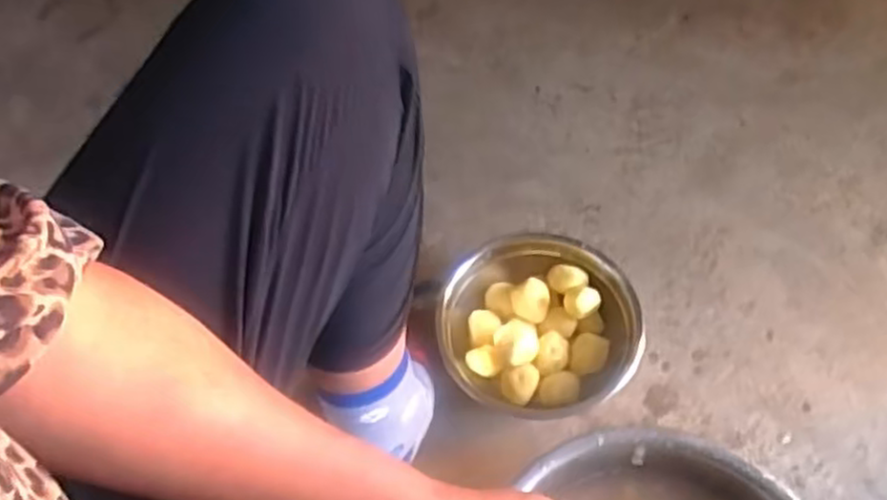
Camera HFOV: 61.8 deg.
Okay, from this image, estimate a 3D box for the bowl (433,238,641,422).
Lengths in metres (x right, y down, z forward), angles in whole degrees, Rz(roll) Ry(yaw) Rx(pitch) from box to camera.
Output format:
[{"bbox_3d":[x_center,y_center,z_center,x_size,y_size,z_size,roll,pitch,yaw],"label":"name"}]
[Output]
[{"bbox_3d":[0.096,0.078,0.740,0.181,0.069,0.185,-2,59,4],"label":"bowl"}]

